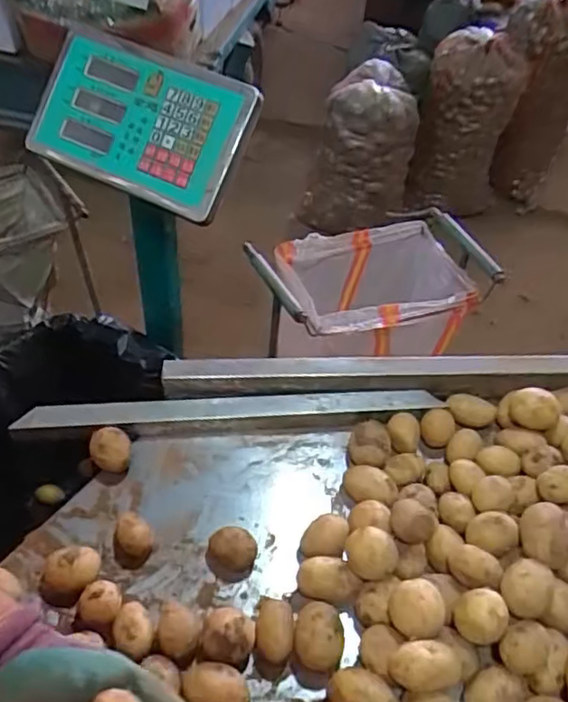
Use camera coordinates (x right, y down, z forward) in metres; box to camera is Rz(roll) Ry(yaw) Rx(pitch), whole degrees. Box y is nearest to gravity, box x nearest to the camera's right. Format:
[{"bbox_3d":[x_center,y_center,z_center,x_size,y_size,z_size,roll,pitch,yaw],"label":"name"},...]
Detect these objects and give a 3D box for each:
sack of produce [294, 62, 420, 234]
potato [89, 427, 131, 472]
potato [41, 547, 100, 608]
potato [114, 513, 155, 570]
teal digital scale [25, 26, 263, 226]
[{"bbox_3d":[0.227,-0.593,1.873,0.314,0.450,0.203,15,51,9],"label":"sack of produce"},{"bbox_3d":[-0.169,0.098,0.600,0.038,0.033,0.037,2,50,-2],"label":"potato"},{"bbox_3d":[-0.179,0.190,0.522,0.044,0.036,0.043,2,50,-2],"label":"potato"},{"bbox_3d":[-0.135,0.167,0.544,0.035,0.023,0.040,-20,54,-19],"label":"potato"},{"bbox_3d":[-0.158,-0.247,0.661,0.242,0.034,0.148,25,96,15],"label":"teal digital scale"}]

